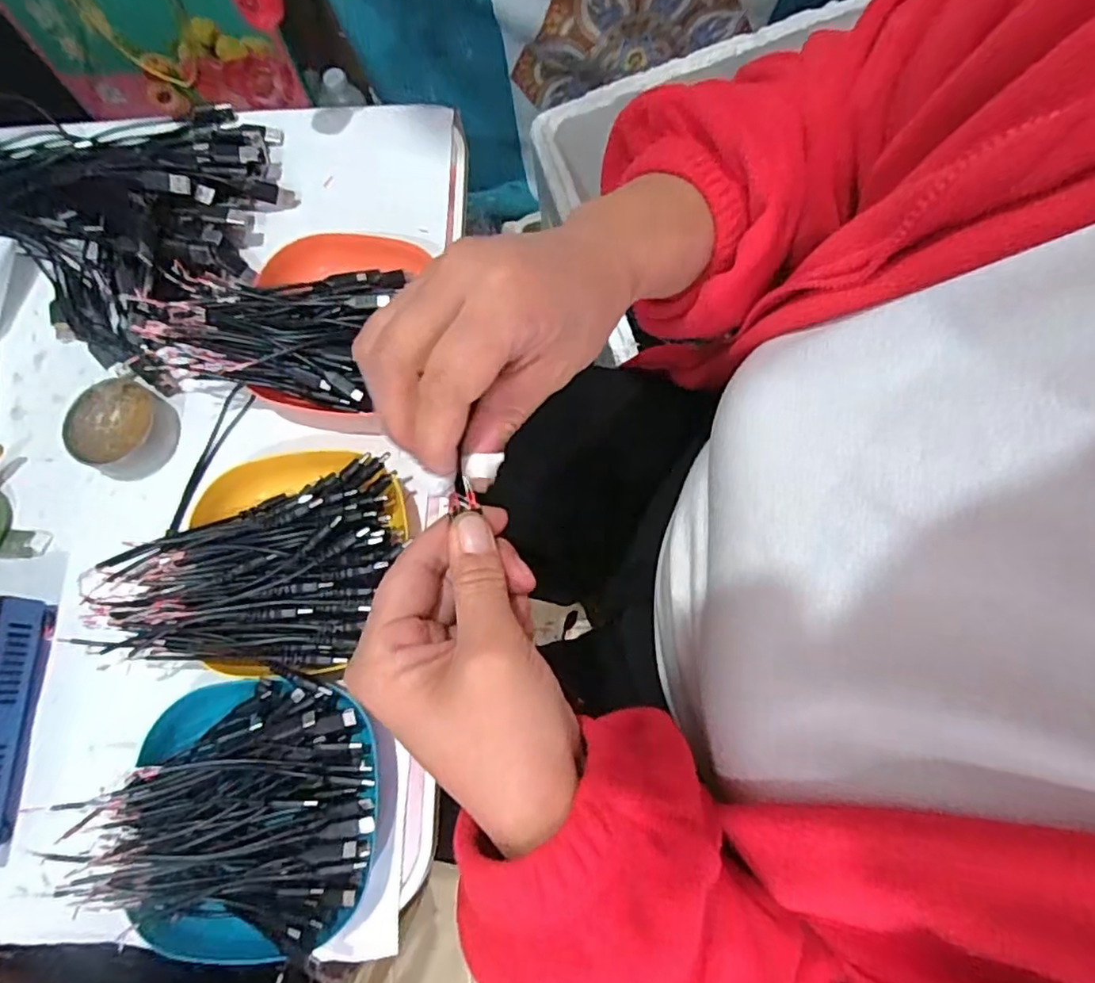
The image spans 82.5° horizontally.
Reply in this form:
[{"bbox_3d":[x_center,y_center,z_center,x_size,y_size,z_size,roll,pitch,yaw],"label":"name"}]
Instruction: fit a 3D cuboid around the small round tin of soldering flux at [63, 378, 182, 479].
[{"bbox_3d":[-0.297,-0.045,0.439,0.060,0.027,0.064,-1,73,2],"label":"small round tin of soldering flux"}]

